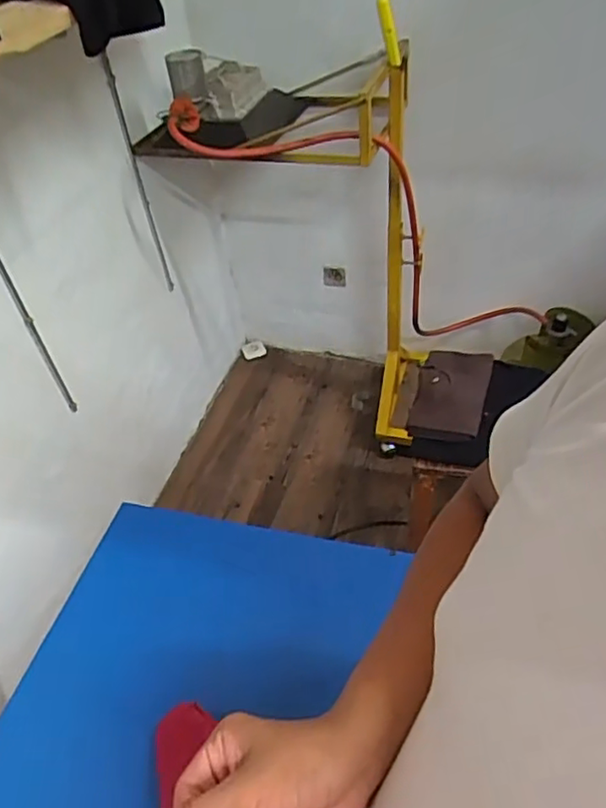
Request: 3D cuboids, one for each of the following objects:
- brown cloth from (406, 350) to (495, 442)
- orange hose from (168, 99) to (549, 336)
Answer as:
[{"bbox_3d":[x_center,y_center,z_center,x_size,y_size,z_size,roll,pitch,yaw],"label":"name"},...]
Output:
[{"bbox_3d":[0.330,-0.029,1.396,0.158,0.044,0.257,10,48,16],"label":"brown cloth"},{"bbox_3d":[0.205,-0.441,1.592,0.310,1.127,0.234,-45,43,20],"label":"orange hose"}]

